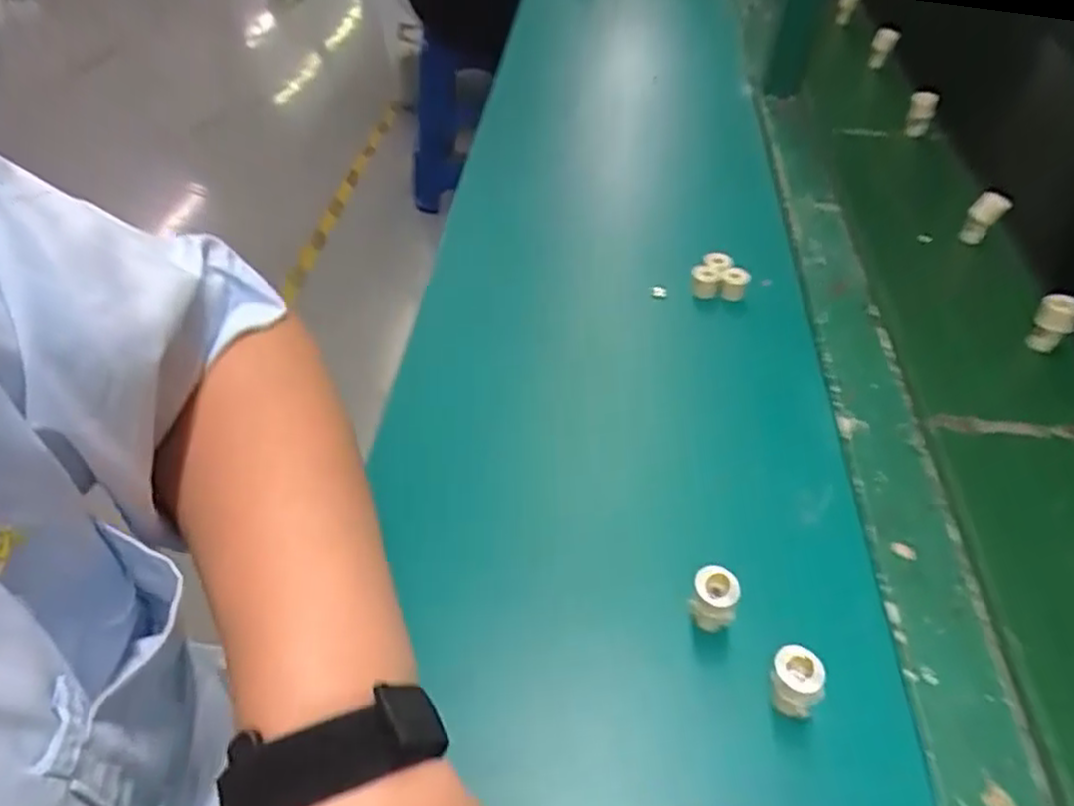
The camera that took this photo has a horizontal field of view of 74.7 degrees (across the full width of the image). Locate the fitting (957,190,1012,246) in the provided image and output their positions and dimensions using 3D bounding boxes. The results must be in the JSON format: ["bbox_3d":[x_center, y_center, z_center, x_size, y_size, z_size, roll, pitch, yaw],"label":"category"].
[{"bbox_3d":[0.386,-0.158,0.610,0.026,0.047,0.021,32,52,25],"label":"fitting"}]

